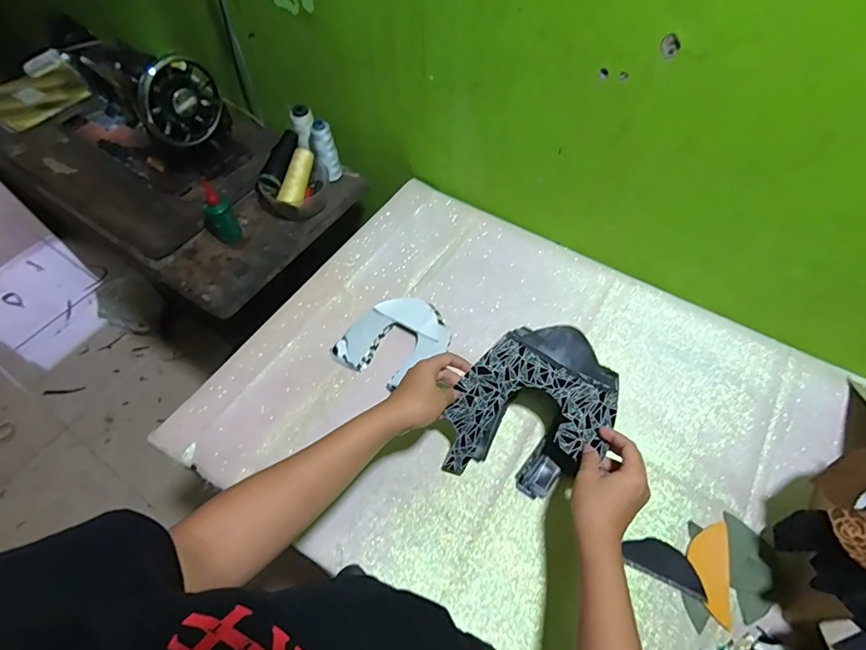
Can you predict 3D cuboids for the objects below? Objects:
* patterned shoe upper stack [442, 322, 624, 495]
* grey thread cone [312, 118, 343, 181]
[{"bbox_3d":[0.126,0.095,0.580,0.174,0.109,0.204,18,60,12],"label":"patterned shoe upper stack"},{"bbox_3d":[-0.198,-0.320,0.866,0.043,0.120,0.043,-13,58,-7],"label":"grey thread cone"}]

